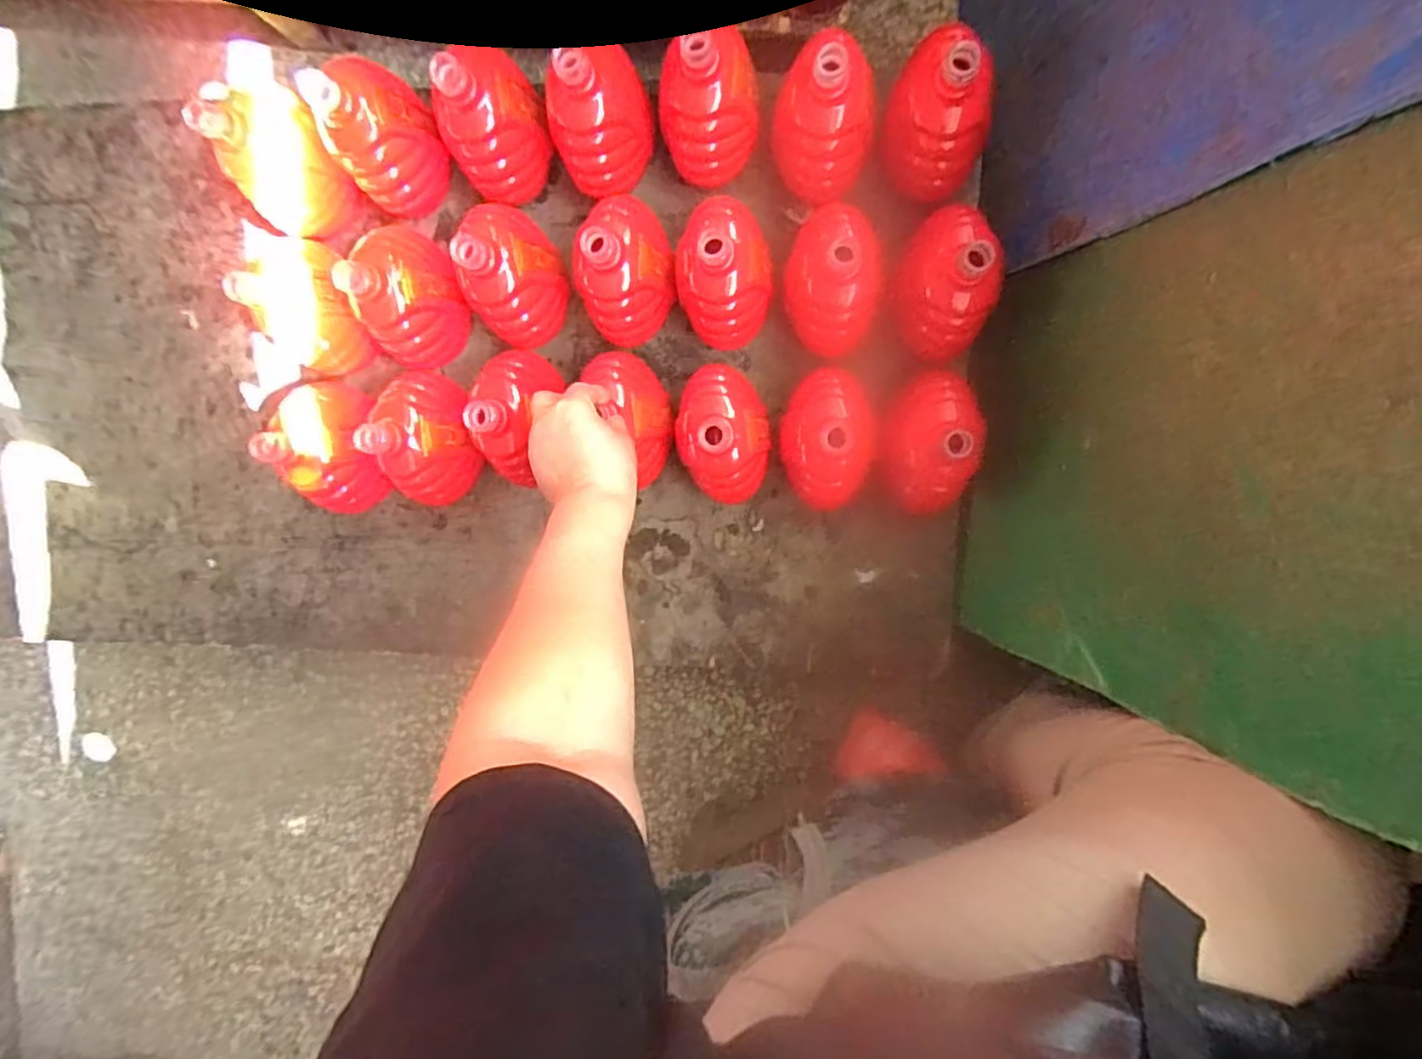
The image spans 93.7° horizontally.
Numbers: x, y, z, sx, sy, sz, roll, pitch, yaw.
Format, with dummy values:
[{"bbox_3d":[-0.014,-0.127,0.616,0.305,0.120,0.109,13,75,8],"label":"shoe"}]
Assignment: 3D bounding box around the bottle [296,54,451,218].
[{"bbox_3d":[-0.317,-0.375,0.631,0.084,0.139,0.105,41,99,0],"label":"bottle"}]

